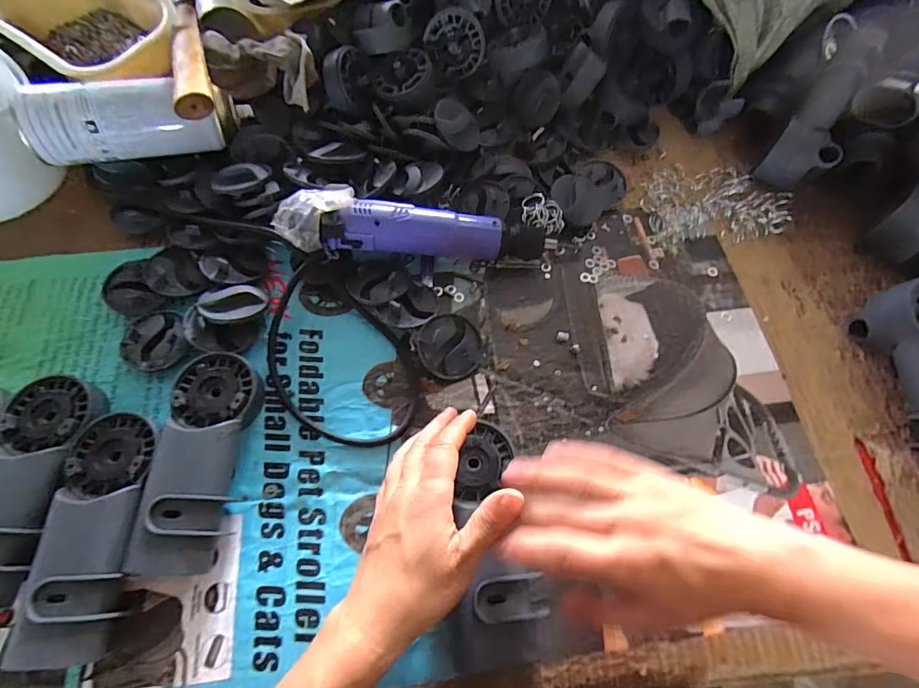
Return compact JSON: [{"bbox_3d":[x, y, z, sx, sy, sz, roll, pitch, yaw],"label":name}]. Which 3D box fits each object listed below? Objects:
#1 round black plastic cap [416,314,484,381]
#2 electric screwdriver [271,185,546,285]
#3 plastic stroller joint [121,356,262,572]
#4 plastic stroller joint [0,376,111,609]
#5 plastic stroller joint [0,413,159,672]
[{"bbox_3d":[-0.007,0.002,0.390,0.056,0.009,0.056,1,88,-22],"label":"round black plastic cap"},{"bbox_3d":[-0.041,-0.105,0.415,0.243,0.047,0.063,4,67,-14],"label":"electric screwdriver"},{"bbox_3d":[-0.196,0.085,0.339,0.059,0.042,0.159,0,67,-2],"label":"plastic stroller joint"},{"bbox_3d":[-0.319,0.103,0.330,0.072,0.040,0.163,-2,67,-3],"label":"plastic stroller joint"},{"bbox_3d":[-0.258,0.132,0.314,0.063,0.040,0.163,2,67,-1],"label":"plastic stroller joint"}]

